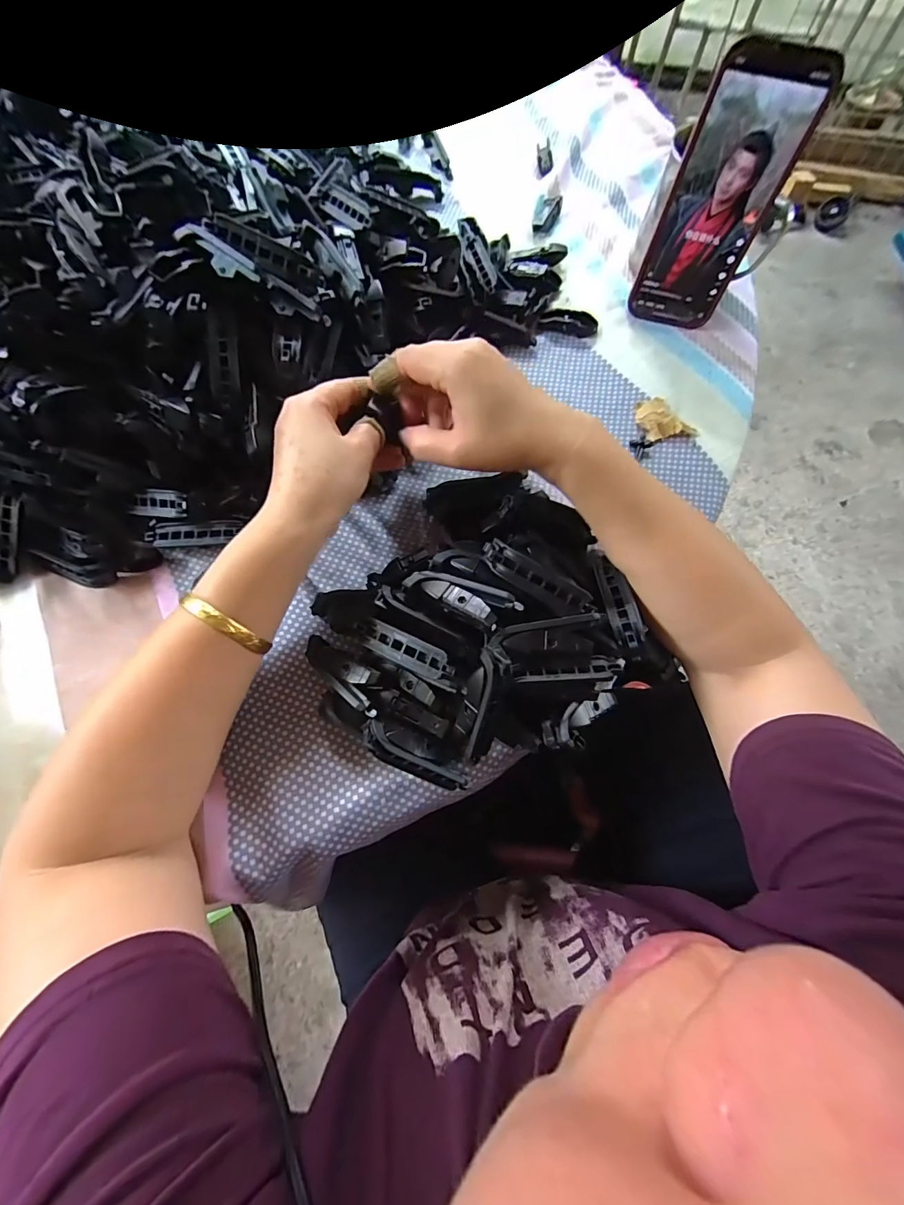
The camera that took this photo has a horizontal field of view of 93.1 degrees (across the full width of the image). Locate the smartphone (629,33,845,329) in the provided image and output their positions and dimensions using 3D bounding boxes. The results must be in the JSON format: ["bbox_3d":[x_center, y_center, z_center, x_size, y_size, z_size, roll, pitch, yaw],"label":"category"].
[{"bbox_3d":[0.206,-0.305,0.333,0.074,0.159,0.016,16,56,4],"label":"smartphone"}]

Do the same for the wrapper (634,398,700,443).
[{"bbox_3d":[0.176,-0.153,0.353,0.041,0.011,0.037,-7,73,-4],"label":"wrapper"}]

